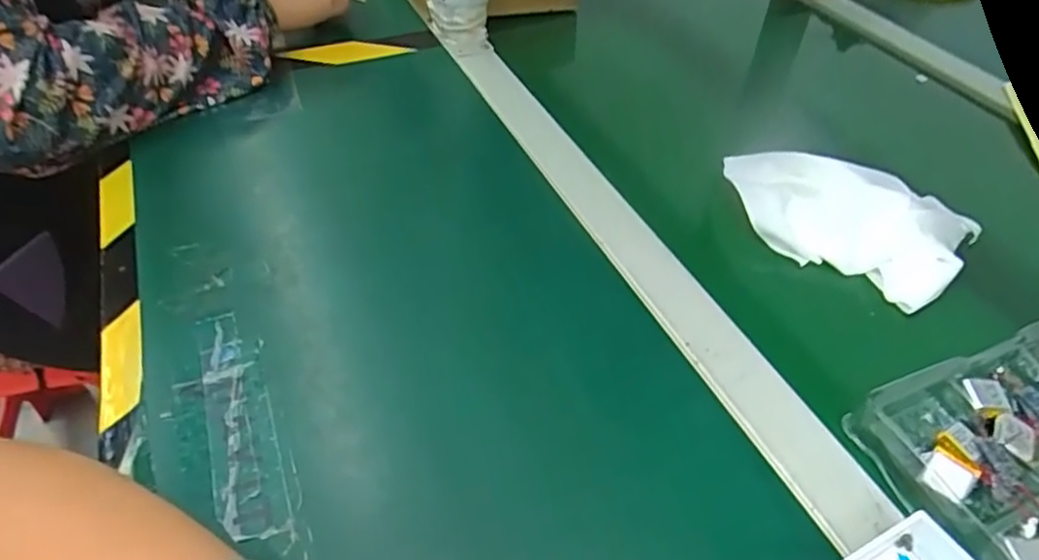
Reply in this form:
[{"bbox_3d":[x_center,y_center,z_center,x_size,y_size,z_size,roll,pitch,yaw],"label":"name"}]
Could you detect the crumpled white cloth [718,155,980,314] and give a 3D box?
[{"bbox_3d":[0.225,-0.052,0.450,0.159,0.045,0.092,30,51,25],"label":"crumpled white cloth"}]

